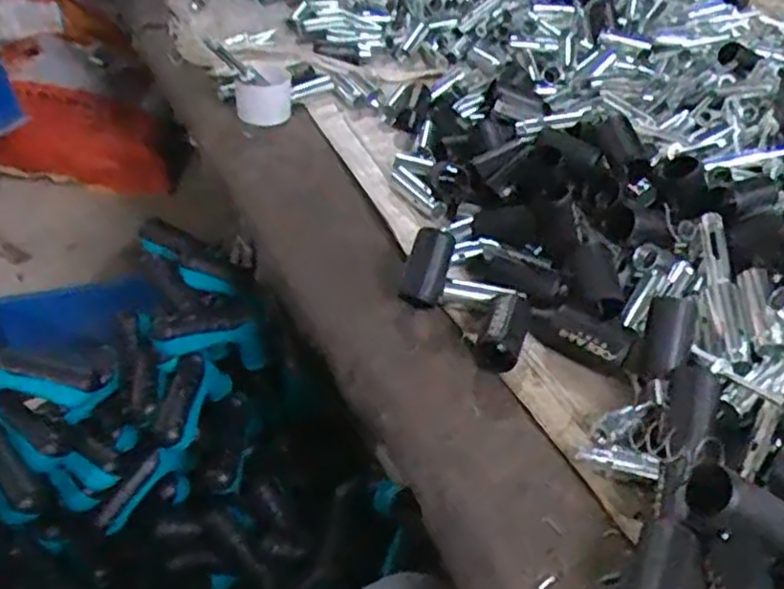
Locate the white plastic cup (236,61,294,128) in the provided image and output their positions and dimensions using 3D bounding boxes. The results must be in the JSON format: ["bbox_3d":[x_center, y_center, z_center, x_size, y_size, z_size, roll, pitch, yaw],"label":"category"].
[{"bbox_3d":[-0.151,-0.235,0.819,0.064,0.055,0.065,-1,41,-8],"label":"white plastic cup"}]

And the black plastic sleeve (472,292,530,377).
[{"bbox_3d":[0.089,0.027,0.544,0.034,0.033,0.070,15,41,11],"label":"black plastic sleeve"}]

